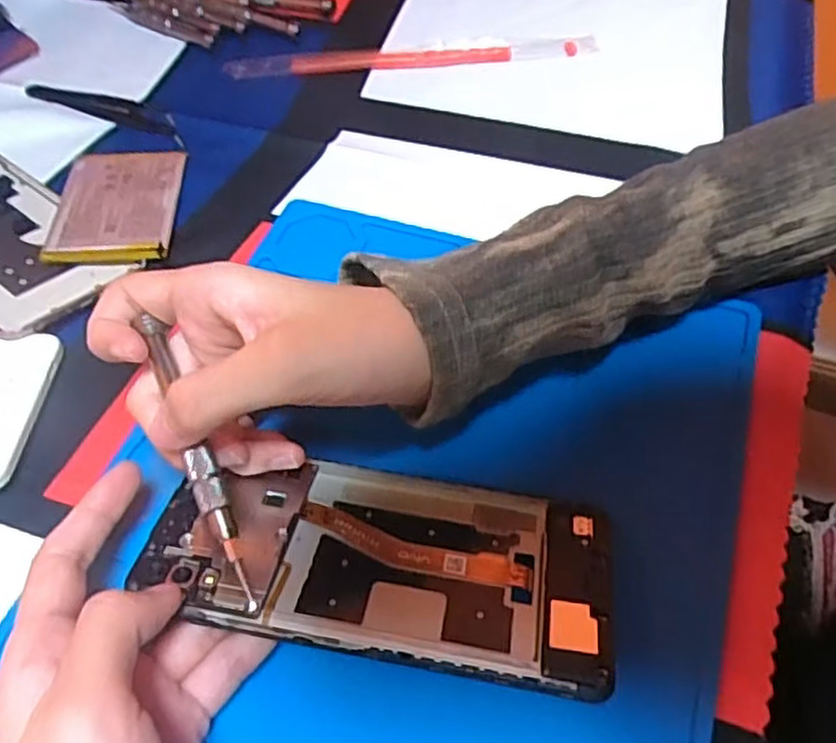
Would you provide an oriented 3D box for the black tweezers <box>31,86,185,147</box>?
[{"bbox_3d":[-0.182,-0.153,0.412,0.112,0.008,0.014,20,58,15],"label":"black tweezers"}]

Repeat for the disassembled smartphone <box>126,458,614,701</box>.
[{"bbox_3d":[-0.012,0.060,0.237,0.146,0.006,0.071,9,38,6],"label":"disassembled smartphone"}]

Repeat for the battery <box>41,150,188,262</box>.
[{"bbox_3d":[-0.153,-0.085,0.362,0.059,0.009,0.080,-3,54,0],"label":"battery"}]

